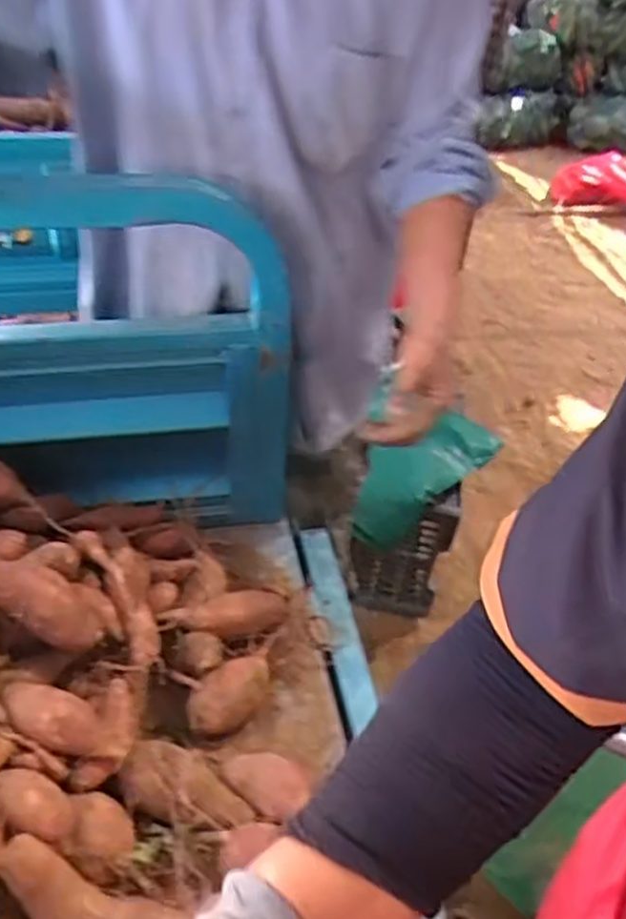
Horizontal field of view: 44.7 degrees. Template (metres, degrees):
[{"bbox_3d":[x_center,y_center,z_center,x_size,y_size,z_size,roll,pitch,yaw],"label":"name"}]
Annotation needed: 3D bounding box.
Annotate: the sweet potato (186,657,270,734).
[{"bbox_3d":[-0.081,0.239,0.765,0.048,0.045,0.100,34,47,30],"label":"sweet potato"}]

